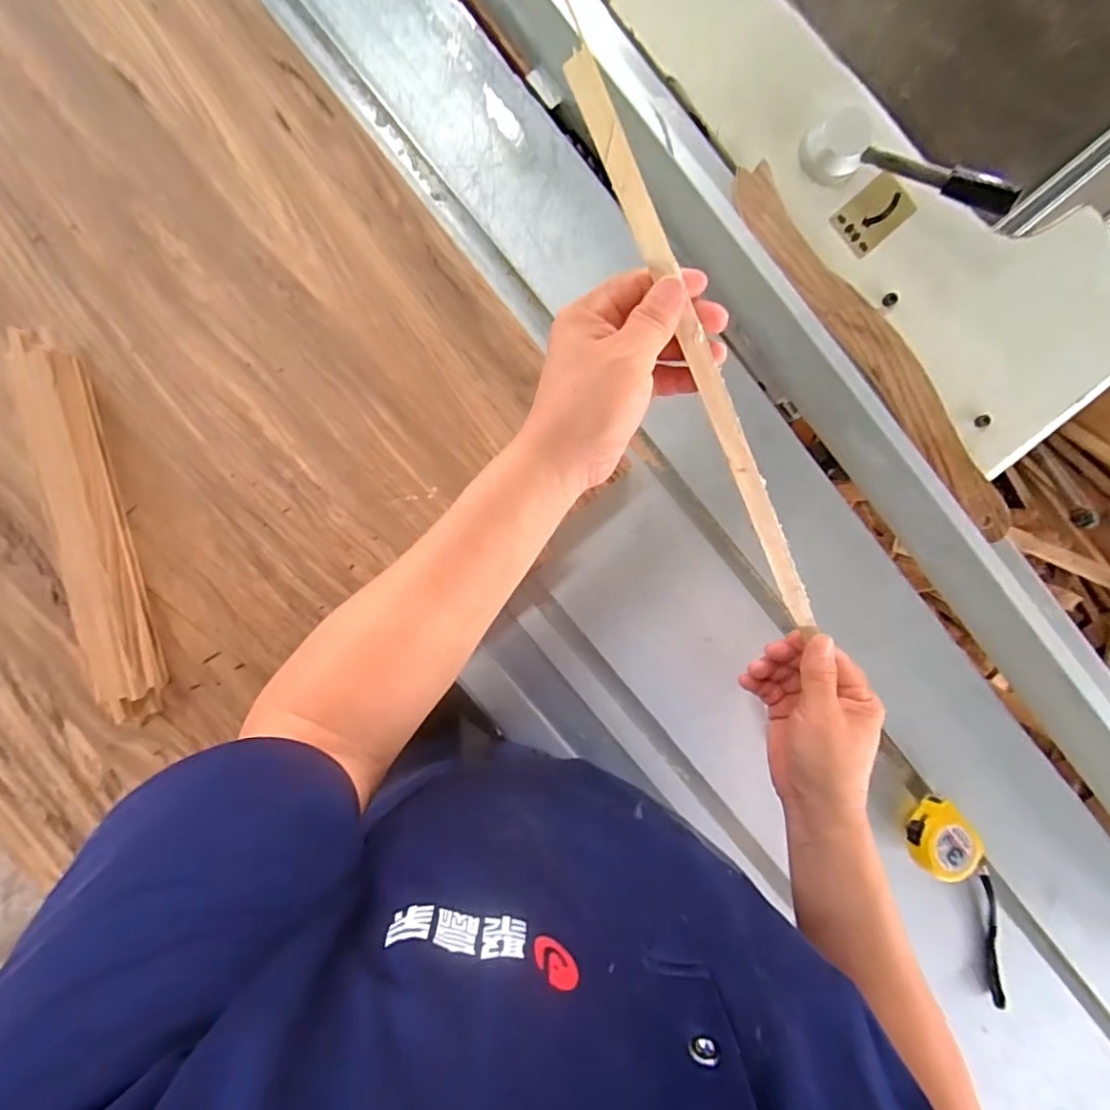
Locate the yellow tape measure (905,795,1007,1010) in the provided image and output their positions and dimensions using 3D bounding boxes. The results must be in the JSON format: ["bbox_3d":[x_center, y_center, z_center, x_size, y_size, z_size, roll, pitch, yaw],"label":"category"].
[{"bbox_3d":[0.393,0.327,0.530,0.057,0.042,0.212,-33,93,3],"label":"yellow tape measure"}]

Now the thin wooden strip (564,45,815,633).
[{"bbox_3d":[0.098,-0.095,0.350,0.017,0.009,0.367,-30,113,3],"label":"thin wooden strip"}]

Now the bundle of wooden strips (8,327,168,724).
[{"bbox_3d":[-0.367,-0.020,0.453,0.046,0.041,0.309,-11,95,-1],"label":"bundle of wooden strips"}]

